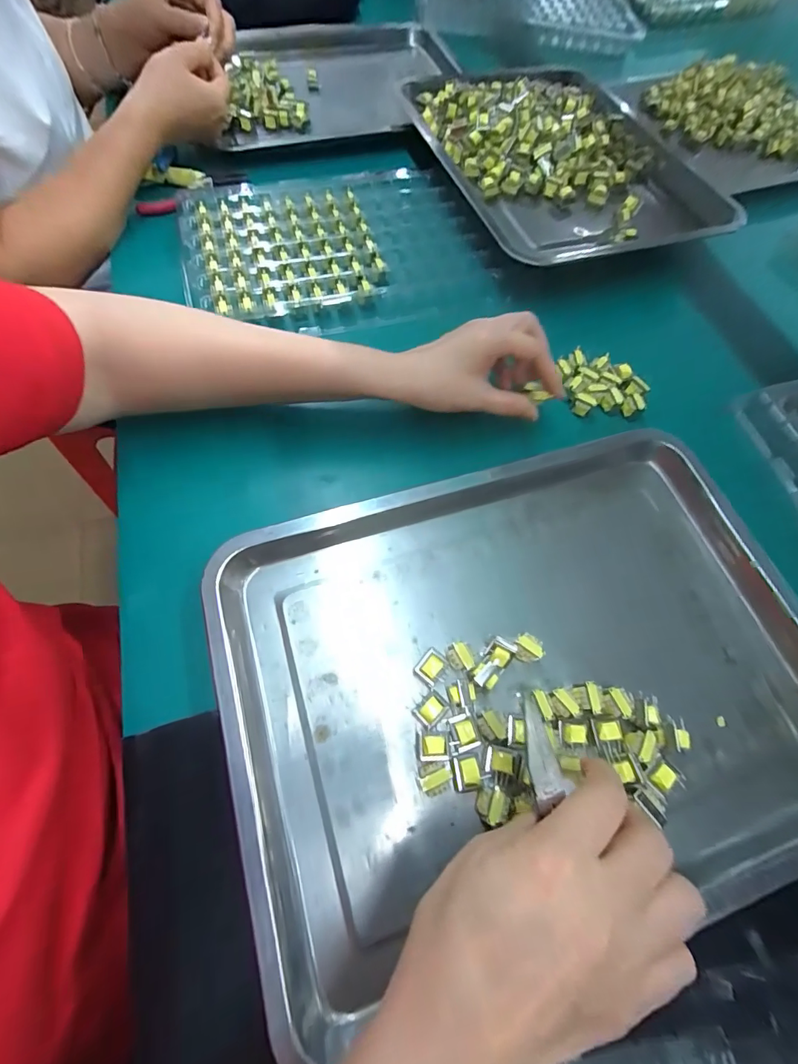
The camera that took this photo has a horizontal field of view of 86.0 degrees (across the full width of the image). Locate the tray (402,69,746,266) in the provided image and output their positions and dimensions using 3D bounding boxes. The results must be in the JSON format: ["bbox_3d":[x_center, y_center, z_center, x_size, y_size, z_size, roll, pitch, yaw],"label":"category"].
[{"bbox_3d":[0.197,-0.441,0.491,0.304,0.039,0.367,-17,68,-10],"label":"tray"}]

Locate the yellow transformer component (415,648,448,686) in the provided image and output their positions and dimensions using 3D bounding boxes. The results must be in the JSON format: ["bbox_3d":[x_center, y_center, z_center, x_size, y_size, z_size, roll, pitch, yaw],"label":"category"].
[{"bbox_3d":[0.022,0.090,0.281,0.018,0.015,0.019,40,70,14],"label":"yellow transformer component"}]

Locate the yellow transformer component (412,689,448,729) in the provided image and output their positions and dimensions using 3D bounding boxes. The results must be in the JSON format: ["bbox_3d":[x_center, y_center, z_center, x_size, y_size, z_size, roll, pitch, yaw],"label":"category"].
[{"bbox_3d":[0.021,0.113,0.271,0.020,0.013,0.016,-38,73,-17],"label":"yellow transformer component"}]

